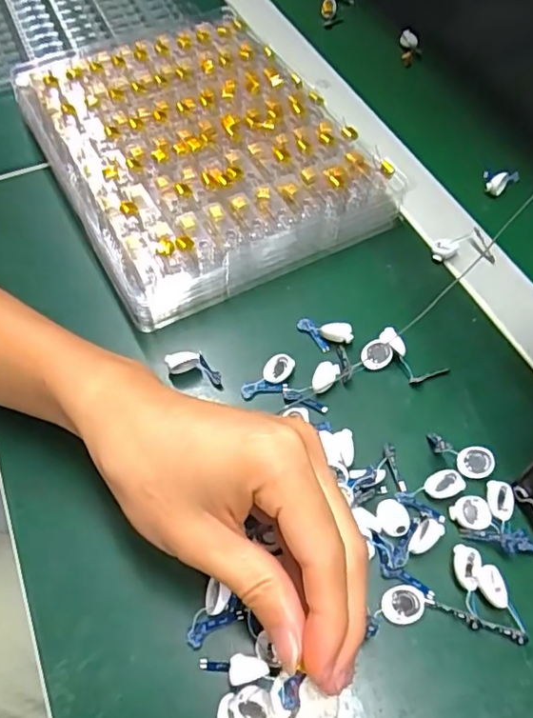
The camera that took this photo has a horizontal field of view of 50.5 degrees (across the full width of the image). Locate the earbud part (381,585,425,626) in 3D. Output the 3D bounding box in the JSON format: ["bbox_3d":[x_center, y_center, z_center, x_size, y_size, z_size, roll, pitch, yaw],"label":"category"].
[{"bbox_3d":[0.062,0.112,0.257,0.019,0.007,0.015,-9,58,-5],"label":"earbud part"}]

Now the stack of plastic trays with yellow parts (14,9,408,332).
[{"bbox_3d":[-0.053,-0.155,0.409,0.190,0.040,0.255,-26,61,-15],"label":"stack of plastic trays with yellow parts"}]

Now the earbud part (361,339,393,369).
[{"bbox_3d":[0.064,-0.003,0.329,0.017,0.008,0.014,-9,58,-6],"label":"earbud part"}]

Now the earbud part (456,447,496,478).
[{"bbox_3d":[0.109,0.054,0.292,0.019,0.004,0.016,-15,85,-1],"label":"earbud part"}]

